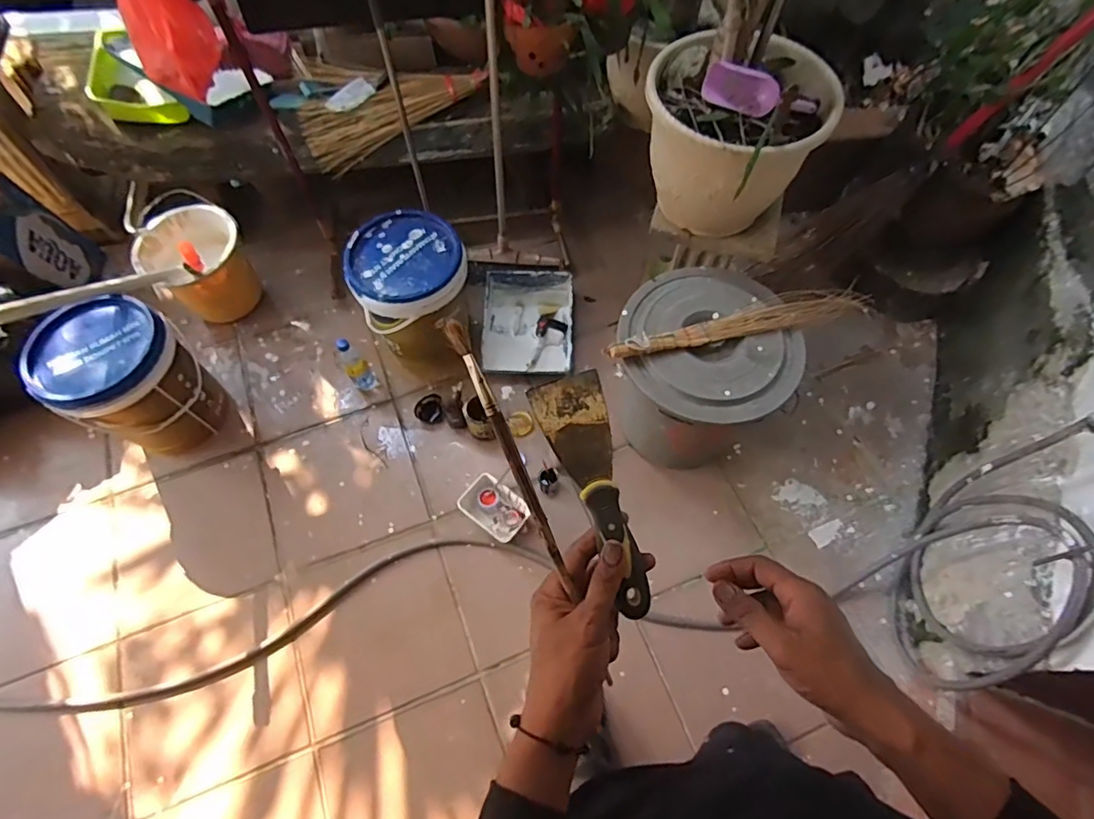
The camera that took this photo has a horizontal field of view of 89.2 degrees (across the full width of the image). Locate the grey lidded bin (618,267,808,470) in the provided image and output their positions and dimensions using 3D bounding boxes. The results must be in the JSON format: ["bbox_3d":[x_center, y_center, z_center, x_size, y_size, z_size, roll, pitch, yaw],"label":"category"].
[{"bbox_3d":[0.376,-0.081,1.423,0.410,0.385,0.380,7,64,3],"label":"grey lidded bin"}]

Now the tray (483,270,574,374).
[{"bbox_3d":[-0.057,-0.273,1.725,0.271,0.056,0.376,0,67,-1],"label":"tray"}]

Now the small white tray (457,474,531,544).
[{"bbox_3d":[-0.140,0.261,1.473,0.168,0.046,0.122,38,72,14],"label":"small white tray"}]

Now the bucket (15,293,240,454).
[{"bbox_3d":[-1.046,-0.065,1.434,0.268,0.374,0.304,38,69,17],"label":"bucket"}]

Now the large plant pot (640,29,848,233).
[{"bbox_3d":[0.406,-0.616,1.252,0.366,0.293,0.335,0,64,0],"label":"large plant pot"}]

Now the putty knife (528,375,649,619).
[{"bbox_3d":[0.044,0.067,0.444,0.056,0.014,0.194,-19,84,-9],"label":"putty knife"}]

